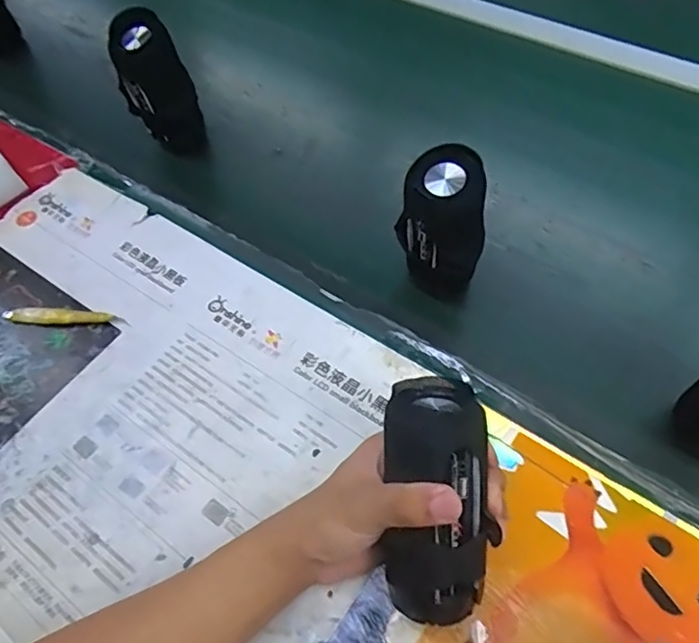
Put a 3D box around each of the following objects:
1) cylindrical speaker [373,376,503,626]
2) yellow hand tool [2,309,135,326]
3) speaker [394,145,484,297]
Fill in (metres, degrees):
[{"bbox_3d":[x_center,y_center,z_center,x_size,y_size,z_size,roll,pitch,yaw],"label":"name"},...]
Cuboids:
[{"bbox_3d":[0.057,0.116,0.369,0.066,0.053,0.152,-1,87,4],"label":"cylindrical speaker"},{"bbox_3d":[-0.279,-0.004,0.558,0.125,0.012,0.012,1,57,5],"label":"yellow hand tool"},{"bbox_3d":[0.081,-0.079,0.510,0.069,0.151,0.053,38,69,24],"label":"speaker"}]

